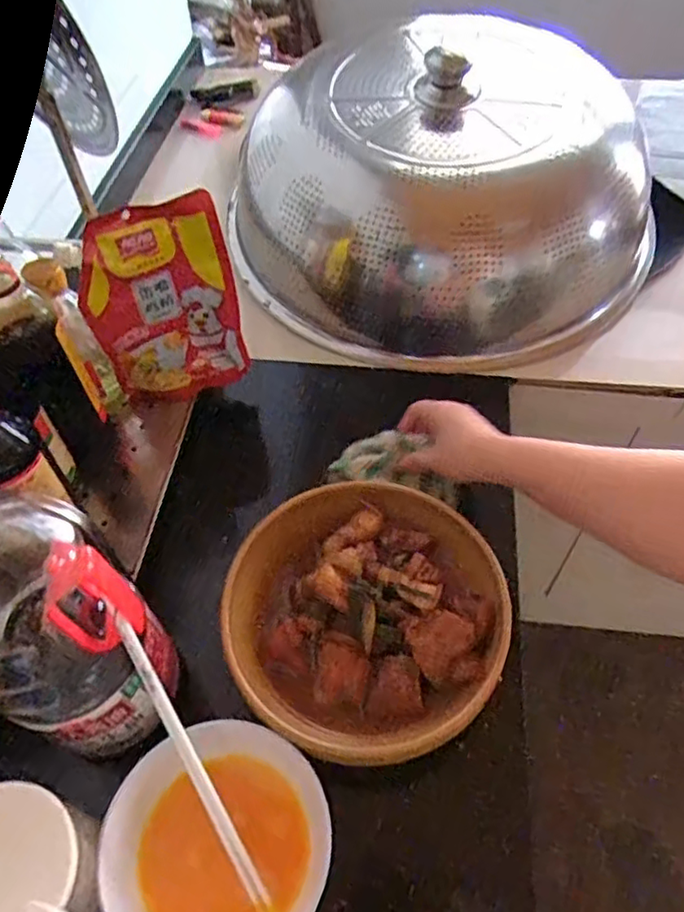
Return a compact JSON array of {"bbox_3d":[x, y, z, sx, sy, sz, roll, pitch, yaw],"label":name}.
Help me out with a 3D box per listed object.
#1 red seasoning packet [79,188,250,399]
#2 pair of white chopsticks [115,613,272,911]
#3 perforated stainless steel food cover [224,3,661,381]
[{"bbox_3d":[-0.174,-0.143,0.618,0.134,0.205,0.035,-22,56,-14],"label":"red seasoning packet"},{"bbox_3d":[-0.099,0.202,0.418,0.012,0.012,0.214,-27,93,-17],"label":"pair of white chopsticks"},{"bbox_3d":[0.141,-0.358,0.822,0.563,0.229,0.488,-30,59,-19],"label":"perforated stainless steel food cover"}]

